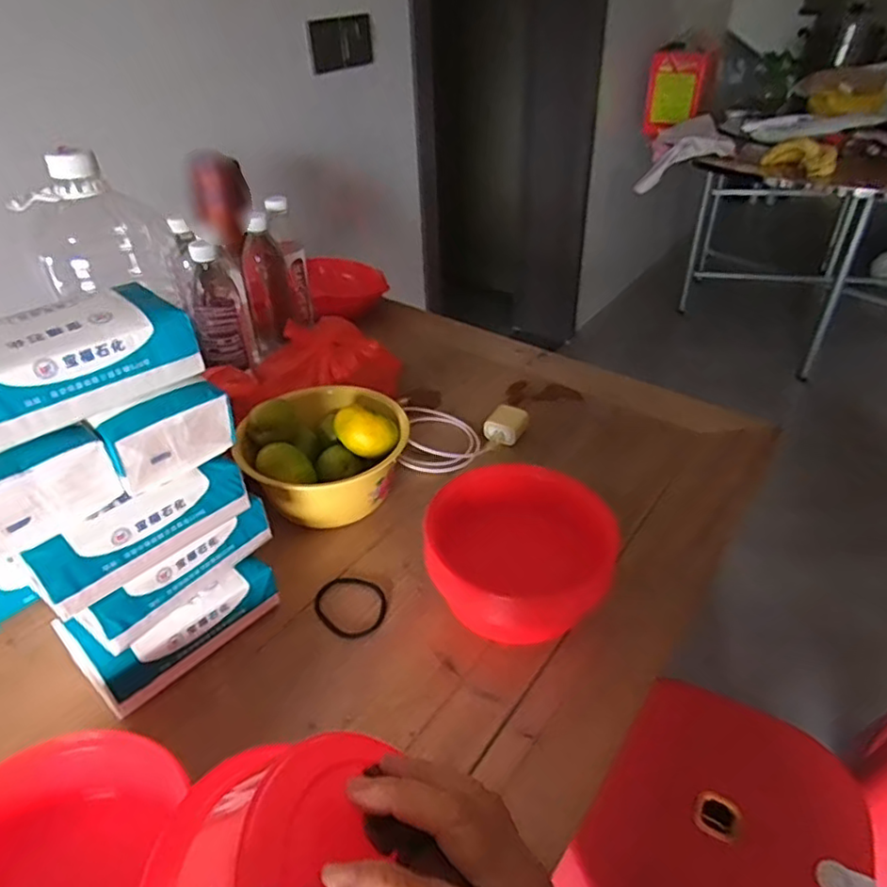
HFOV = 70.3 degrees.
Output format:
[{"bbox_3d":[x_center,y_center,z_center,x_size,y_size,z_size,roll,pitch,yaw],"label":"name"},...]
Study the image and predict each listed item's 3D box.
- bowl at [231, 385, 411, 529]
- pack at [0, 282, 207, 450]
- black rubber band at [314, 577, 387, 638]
[{"bbox_3d":[-0.129,0.017,0.700,0.144,0.107,0.173,30,47,34],"label":"bowl"},{"bbox_3d":[-0.269,-0.061,0.449,0.157,0.056,0.085,-31,47,-33],"label":"pack"},{"bbox_3d":[-0.090,0.155,0.600,0.072,0.006,0.057,12,51,13],"label":"black rubber band"}]

